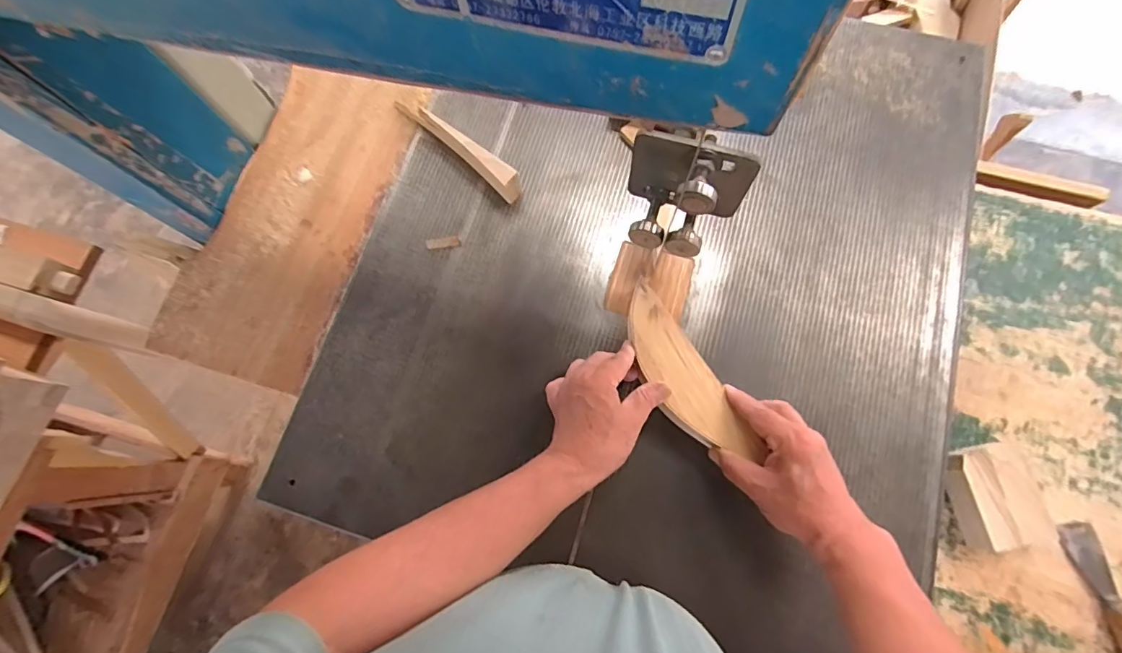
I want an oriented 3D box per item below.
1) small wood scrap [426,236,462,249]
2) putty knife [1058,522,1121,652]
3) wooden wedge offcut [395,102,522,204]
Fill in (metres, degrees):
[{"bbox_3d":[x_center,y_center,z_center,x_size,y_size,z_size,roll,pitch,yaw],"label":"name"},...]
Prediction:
[{"bbox_3d":[-0.134,-0.096,0.566,0.039,0.004,0.012,-8,73,0],"label":"small wood scrap"},{"bbox_3d":[0.612,0.306,0.546,0.041,0.021,0.166,-10,73,-1],"label":"putty knife"},{"bbox_3d":[-0.128,-0.220,0.583,0.195,0.044,0.026,40,79,12],"label":"wooden wedge offcut"}]

